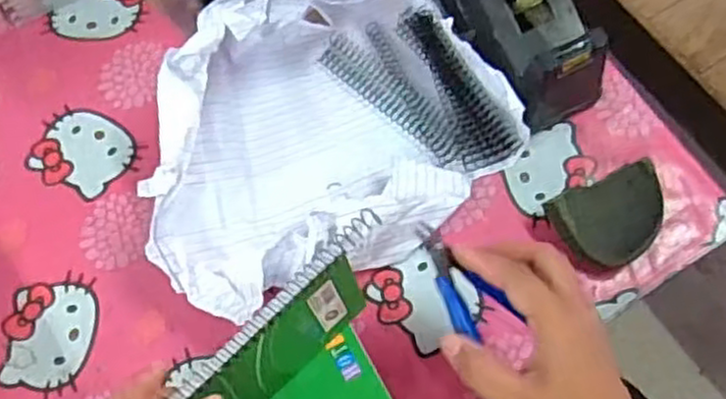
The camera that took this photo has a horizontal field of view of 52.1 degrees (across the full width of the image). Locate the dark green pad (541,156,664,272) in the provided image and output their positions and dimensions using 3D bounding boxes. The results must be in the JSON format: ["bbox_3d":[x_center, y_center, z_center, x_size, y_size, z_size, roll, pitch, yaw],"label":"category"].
[{"bbox_3d":[0.192,0.013,0.562,0.088,0.017,0.063,-22,69,-7],"label":"dark green pad"}]

